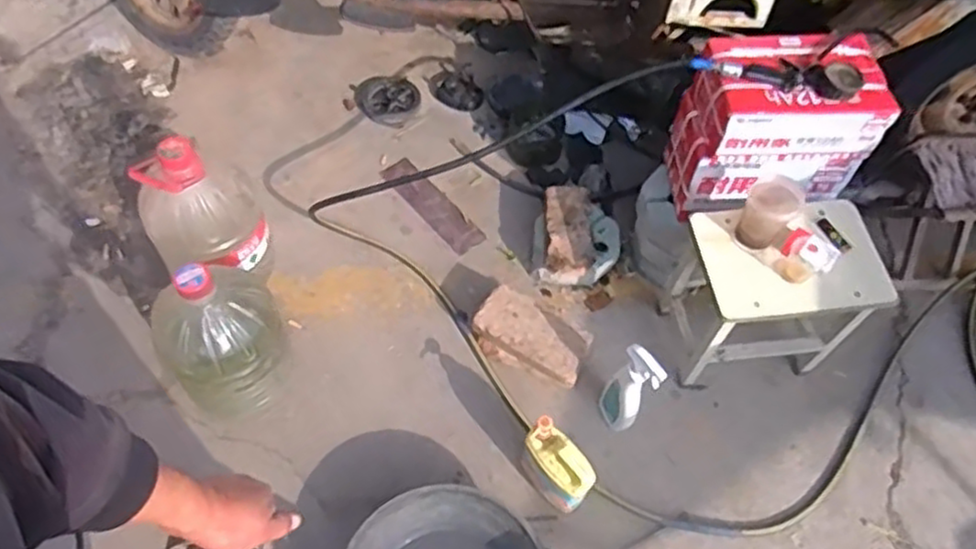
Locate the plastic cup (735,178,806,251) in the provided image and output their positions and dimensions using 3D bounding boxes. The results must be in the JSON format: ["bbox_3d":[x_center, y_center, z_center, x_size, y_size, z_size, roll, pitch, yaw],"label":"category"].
[{"bbox_3d":[0.525,-0.110,1.344,0.083,0.103,0.097,33,60,18],"label":"plastic cup"}]

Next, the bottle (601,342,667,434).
[{"bbox_3d":[0.279,0.233,1.451,0.073,0.313,0.089,-19,59,-15],"label":"bottle"}]

